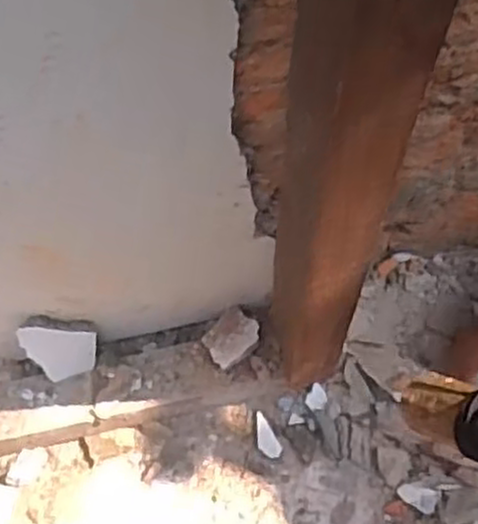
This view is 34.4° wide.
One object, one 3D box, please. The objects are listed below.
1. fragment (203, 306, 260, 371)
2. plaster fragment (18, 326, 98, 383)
[{"bbox_3d":[-0.017,0.120,1.266,0.082,0.025,0.095,41,71,18],"label":"fragment"},{"bbox_3d":[-0.277,0.141,1.223,0.104,0.146,0.013,-15,47,-6],"label":"plaster fragment"}]

